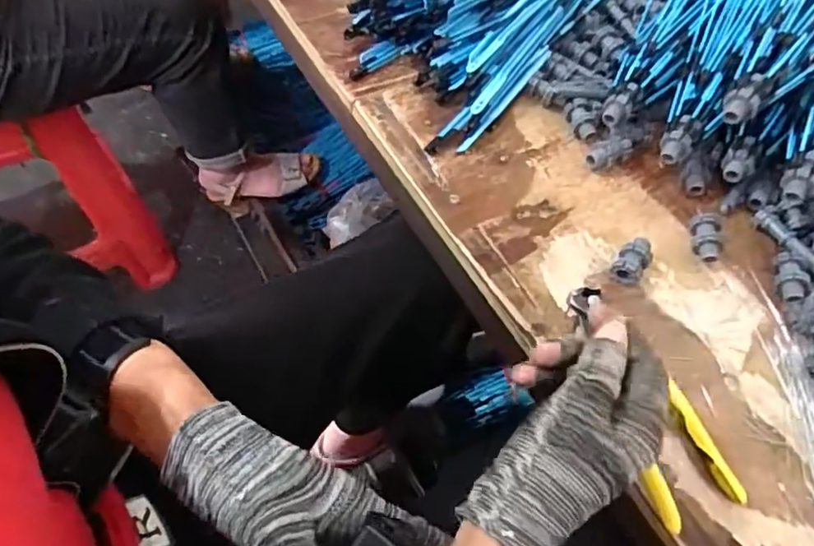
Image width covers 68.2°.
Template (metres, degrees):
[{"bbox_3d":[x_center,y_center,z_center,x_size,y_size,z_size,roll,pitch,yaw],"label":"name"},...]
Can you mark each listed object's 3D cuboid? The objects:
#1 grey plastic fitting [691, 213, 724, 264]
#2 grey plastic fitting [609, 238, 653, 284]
[{"bbox_3d":[0.237,-0.031,0.476,0.020,0.017,0.042,15,58,2],"label":"grey plastic fitting"},{"bbox_3d":[0.171,-0.008,0.459,0.023,0.023,0.033,38,61,15],"label":"grey plastic fitting"}]

